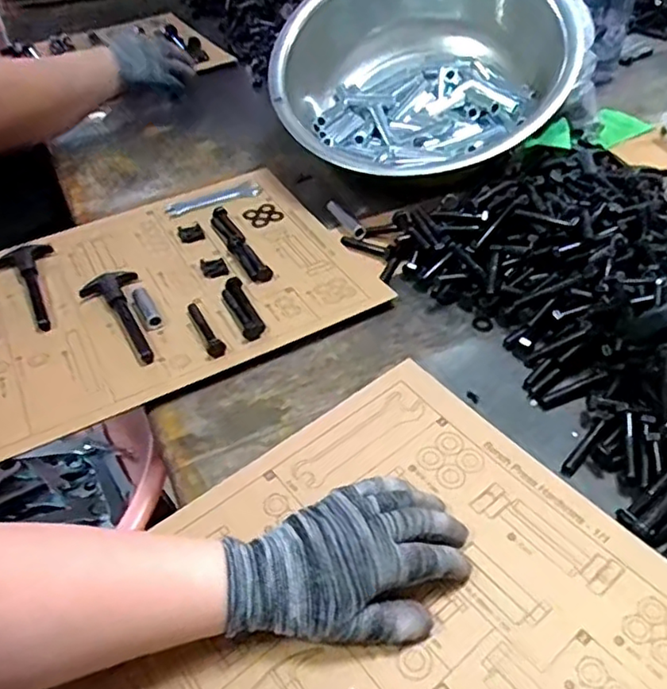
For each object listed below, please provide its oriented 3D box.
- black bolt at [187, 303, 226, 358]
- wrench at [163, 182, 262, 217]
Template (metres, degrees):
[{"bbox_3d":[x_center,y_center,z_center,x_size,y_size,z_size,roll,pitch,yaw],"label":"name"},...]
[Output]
[{"bbox_3d":[-0.117,-0.015,0.572,0.014,0.017,0.082,-22,49,-15],"label":"black bolt"},{"bbox_3d":[-0.140,-0.170,0.739,0.112,0.011,0.028,-19,48,-12],"label":"wrench"}]

